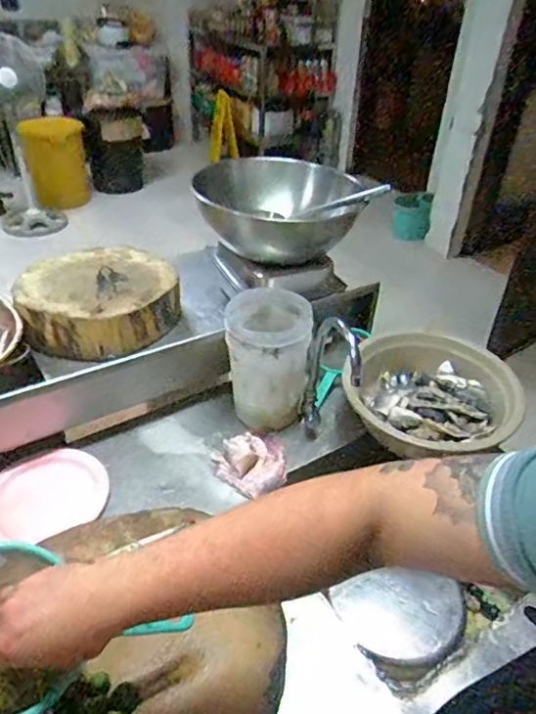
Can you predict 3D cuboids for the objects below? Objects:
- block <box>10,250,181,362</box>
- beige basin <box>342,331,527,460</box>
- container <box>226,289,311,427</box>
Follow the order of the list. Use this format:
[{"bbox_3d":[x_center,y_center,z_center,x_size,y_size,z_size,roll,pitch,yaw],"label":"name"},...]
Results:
[{"bbox_3d":[-0.402,-0.136,1.342,0.369,0.119,0.353,0,37,-3],"label":"block"},{"bbox_3d":[0.353,0.084,1.123,0.340,0.119,0.337,2,37,-1],"label":"beige basin"},{"bbox_3d":[0.000,0.004,1.098,0.159,0.233,0.165,4,37,1],"label":"container"}]

